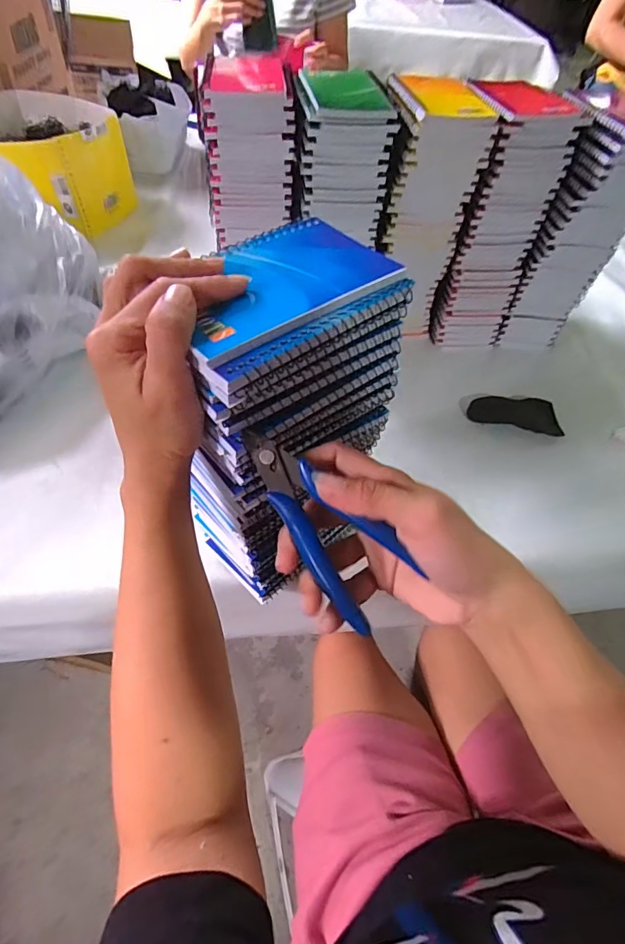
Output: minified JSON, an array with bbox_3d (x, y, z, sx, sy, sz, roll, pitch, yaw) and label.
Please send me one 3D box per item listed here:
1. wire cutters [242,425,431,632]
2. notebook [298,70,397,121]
[{"bbox_3d":[0.012,0.024,0.238,0.046,0.008,0.120,-32,91,13],"label":"wire cutters"},{"bbox_3d":[0.032,-0.392,0.472,0.082,0.009,0.120,-4,55,-9],"label":"notebook"}]

